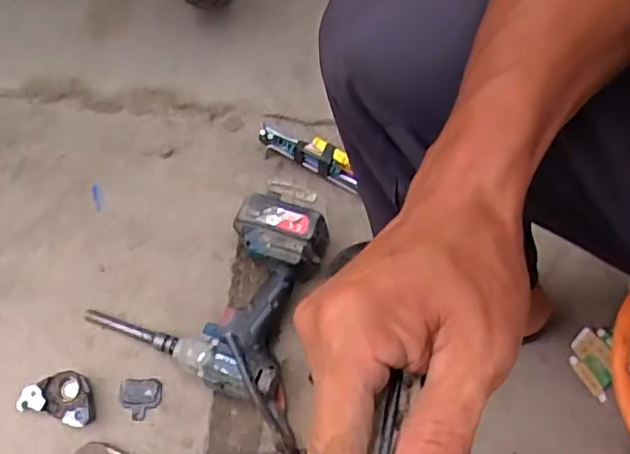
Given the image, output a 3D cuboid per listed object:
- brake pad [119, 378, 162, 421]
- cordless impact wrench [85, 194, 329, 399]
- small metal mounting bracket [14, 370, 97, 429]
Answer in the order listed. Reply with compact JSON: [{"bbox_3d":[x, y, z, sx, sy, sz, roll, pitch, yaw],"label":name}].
[{"bbox_3d":[-0.214,0.211,0.739,0.049,0.009,0.048,-2,66,-1],"label":"brake pad"},{"bbox_3d":[-0.130,0.063,0.767,0.258,0.072,0.242,22,68,9],"label":"cordless impact wrench"},{"bbox_3d":[-0.304,0.203,0.726,0.087,0.028,0.057,16,67,6],"label":"small metal mounting bracket"}]

